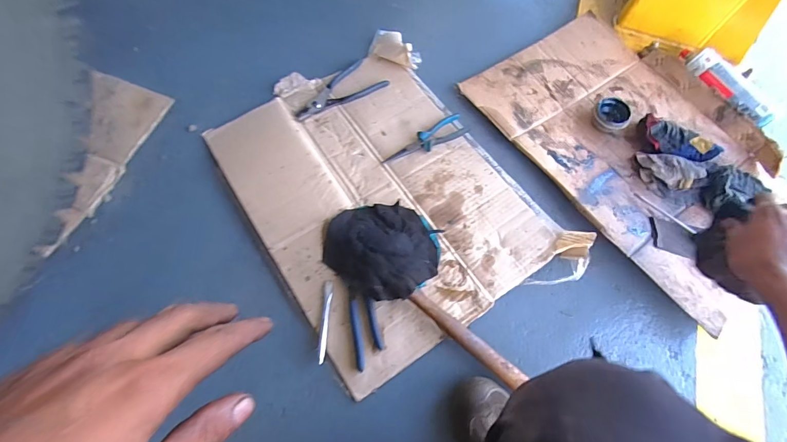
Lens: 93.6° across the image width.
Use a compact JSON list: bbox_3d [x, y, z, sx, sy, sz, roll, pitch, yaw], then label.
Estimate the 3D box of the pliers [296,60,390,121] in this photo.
[{"bbox_3d":[-0.122,-0.282,0.788,0.208,0.010,0.091,-30,70,-16],"label":"pliers"}]

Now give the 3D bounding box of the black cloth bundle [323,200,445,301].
[{"bbox_3d":[-0.018,0.040,0.629,0.177,0.035,0.182,1,65,-3],"label":"black cloth bundle"}]

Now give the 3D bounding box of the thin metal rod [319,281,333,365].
[{"bbox_3d":[-0.108,0.158,0.587,0.013,0.006,0.126,4,64,-1],"label":"thin metal rod"}]

